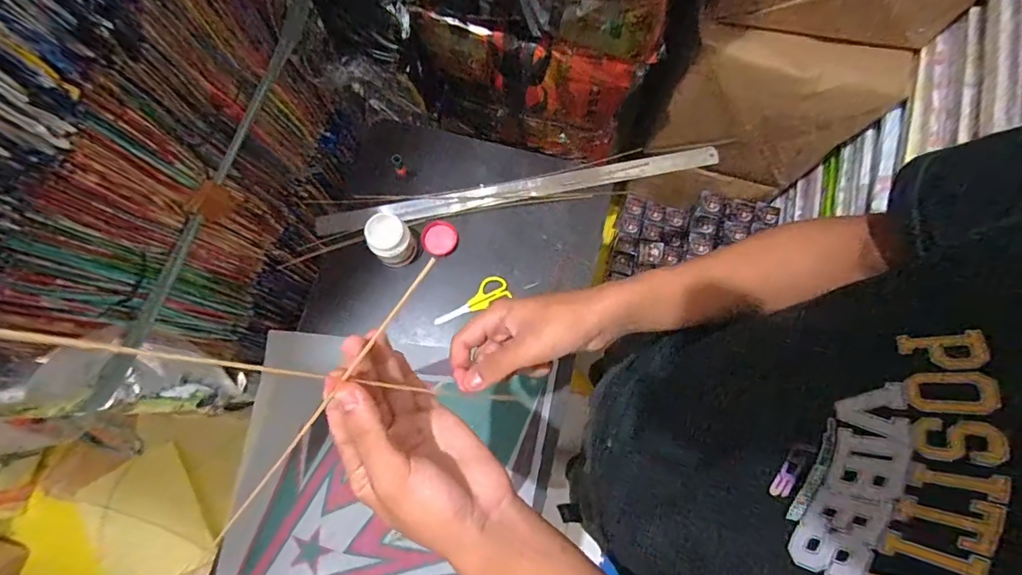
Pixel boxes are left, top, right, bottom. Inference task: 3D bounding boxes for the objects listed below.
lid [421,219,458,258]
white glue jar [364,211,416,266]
[{"bbox_3d":[-0.108,-0.074,0.693,0.056,0.008,0.053,0,76,0],"label":"lid"},{"bbox_3d":[-0.166,-0.065,0.644,0.057,0.079,0.053,0,76,0],"label":"white glue jar"}]

